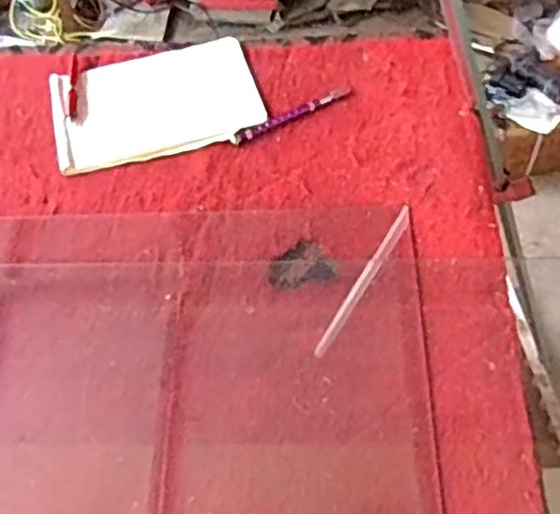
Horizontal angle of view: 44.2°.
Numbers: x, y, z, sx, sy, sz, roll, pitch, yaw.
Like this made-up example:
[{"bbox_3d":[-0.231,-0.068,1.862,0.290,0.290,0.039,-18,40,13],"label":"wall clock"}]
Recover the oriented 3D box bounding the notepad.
[{"bbox_3d":[-0.162,-0.201,0.888,0.256,0.009,0.180,-15,57,-3],"label":"notepad"}]

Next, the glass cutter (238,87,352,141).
[{"bbox_3d":[0.019,-0.180,0.863,0.157,0.009,0.016,-26,56,-15],"label":"glass cutter"}]

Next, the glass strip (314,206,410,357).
[{"bbox_3d":[0.089,0.021,0.709,0.015,0.004,0.202,25,59,20],"label":"glass strip"}]

